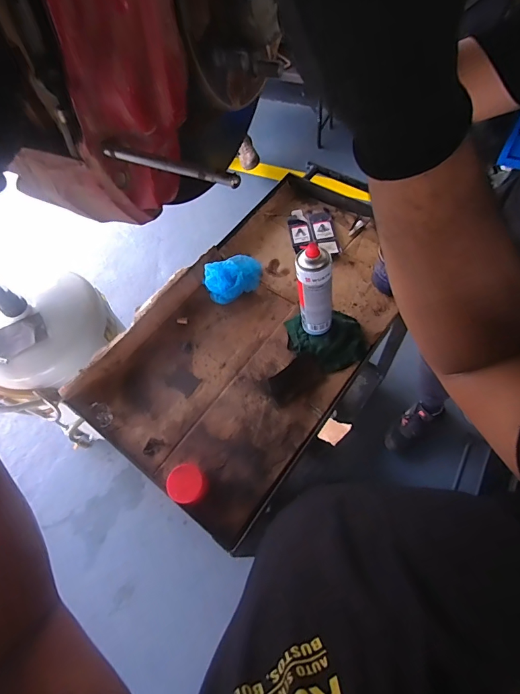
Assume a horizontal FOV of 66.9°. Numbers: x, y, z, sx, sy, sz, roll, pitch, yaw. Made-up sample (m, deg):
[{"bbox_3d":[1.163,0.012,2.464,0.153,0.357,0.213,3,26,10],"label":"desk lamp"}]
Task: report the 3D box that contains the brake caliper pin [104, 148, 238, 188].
[{"bbox_3d":[-0.046,-0.092,0.201,0.078,0.005,0.004,17,64,15],"label":"brake caliper pin"}]

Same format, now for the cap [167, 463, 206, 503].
[{"bbox_3d":[-0.131,0.243,0.697,0.065,0.022,0.064,-27,61,-9],"label":"cap"}]

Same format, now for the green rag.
[{"bbox_3d":[0.141,-0.017,0.844,0.160,0.026,0.142,-8,60,2],"label":"green rag"}]

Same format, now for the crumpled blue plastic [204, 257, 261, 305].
[{"bbox_3d":[-0.059,-0.168,0.920,0.143,0.061,0.084,-27,62,-9],"label":"crumpled blue plastic"}]

